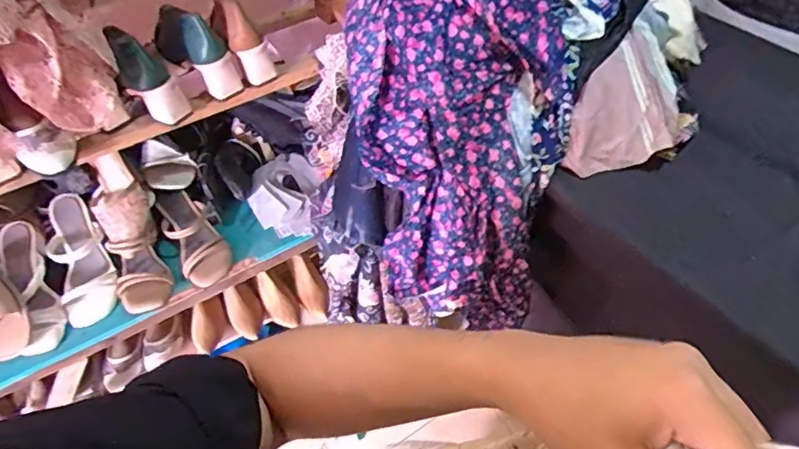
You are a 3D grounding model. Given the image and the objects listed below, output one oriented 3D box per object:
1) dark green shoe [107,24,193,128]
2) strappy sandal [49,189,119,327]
[{"bbox_3d":[-0.378,-0.225,0.822,0.066,0.155,0.094,-43,17,-31],"label":"dark green shoe"},{"bbox_3d":[-0.544,0.055,0.934,0.092,0.063,0.231,-19,78,-13],"label":"strappy sandal"}]

